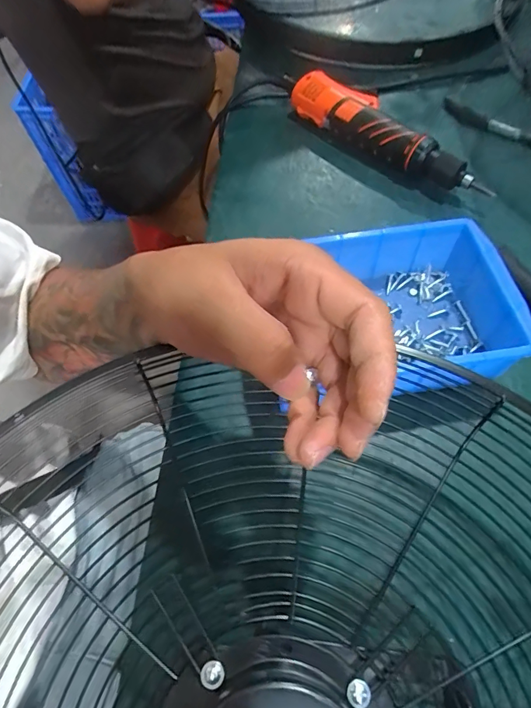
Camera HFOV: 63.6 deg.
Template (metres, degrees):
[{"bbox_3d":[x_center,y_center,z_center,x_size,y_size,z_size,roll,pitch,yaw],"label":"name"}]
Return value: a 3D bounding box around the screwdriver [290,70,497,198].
[{"bbox_3d":[0.127,-0.244,0.473,0.050,0.042,0.264,-35,66,-16],"label":"screwdriver"}]

